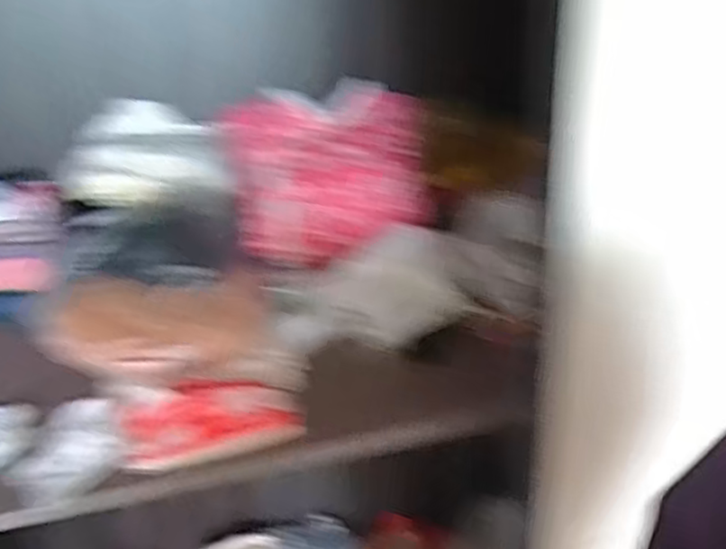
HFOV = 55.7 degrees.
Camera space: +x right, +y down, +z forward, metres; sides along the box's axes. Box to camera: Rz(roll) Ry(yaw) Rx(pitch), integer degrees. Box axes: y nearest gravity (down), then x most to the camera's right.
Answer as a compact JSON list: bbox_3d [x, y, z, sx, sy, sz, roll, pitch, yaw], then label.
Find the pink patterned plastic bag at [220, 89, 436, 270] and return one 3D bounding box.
[{"bbox_3d":[-0.043,-0.149,1.028,0.296,0.185,0.192,-8,25,-9],"label":"pink patterned plastic bag"}]

